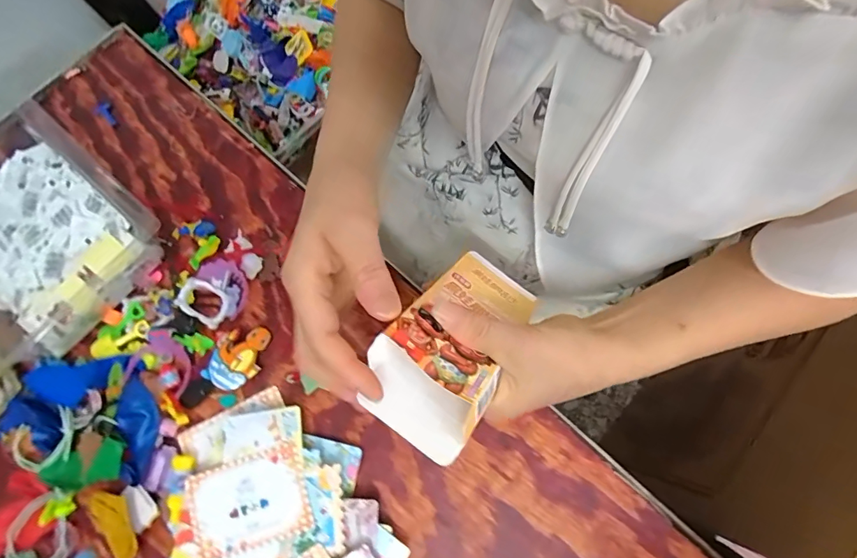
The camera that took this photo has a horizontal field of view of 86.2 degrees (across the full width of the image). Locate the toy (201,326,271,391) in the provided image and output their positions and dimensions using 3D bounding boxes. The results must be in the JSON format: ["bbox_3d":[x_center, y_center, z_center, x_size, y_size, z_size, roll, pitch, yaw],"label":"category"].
[{"bbox_3d":[-0.157,0.065,0.381,0.038,0.009,0.059,44,81,12],"label":"toy"}]

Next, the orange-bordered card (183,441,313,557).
[{"bbox_3d":[-0.136,0.168,0.343,0.089,0.004,0.064,-19,75,-2],"label":"orange-bordered card"}]

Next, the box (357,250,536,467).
[{"bbox_3d":[0.016,0.038,0.290,0.070,0.024,0.154,29,43,7],"label":"box"}]

